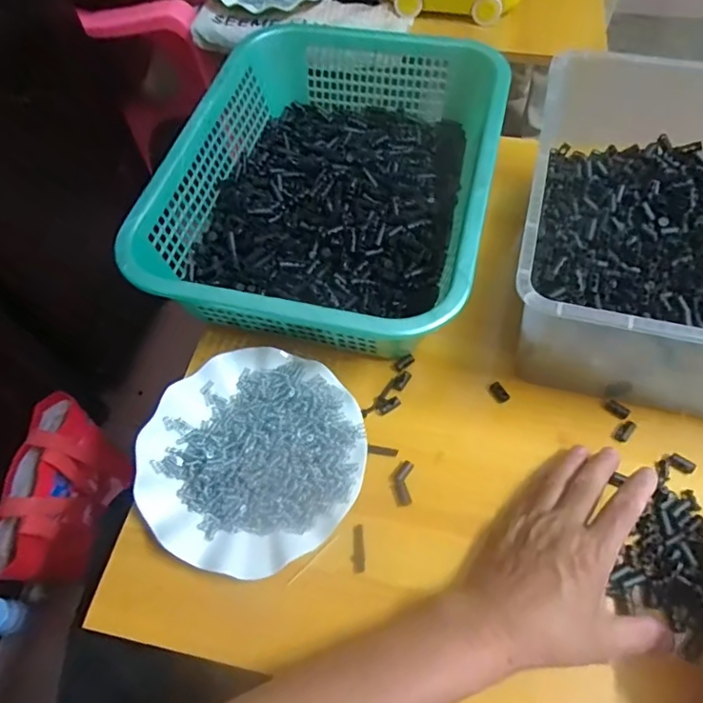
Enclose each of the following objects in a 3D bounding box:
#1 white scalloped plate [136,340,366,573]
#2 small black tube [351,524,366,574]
[{"bbox_3d":[-0.082,0.086,0.442,0.177,0.030,0.178,-1,60,2],"label":"white scalloped plate"},{"bbox_3d":[0.005,0.153,0.414,0.011,0.005,0.035,-4,59,0],"label":"small black tube"}]

